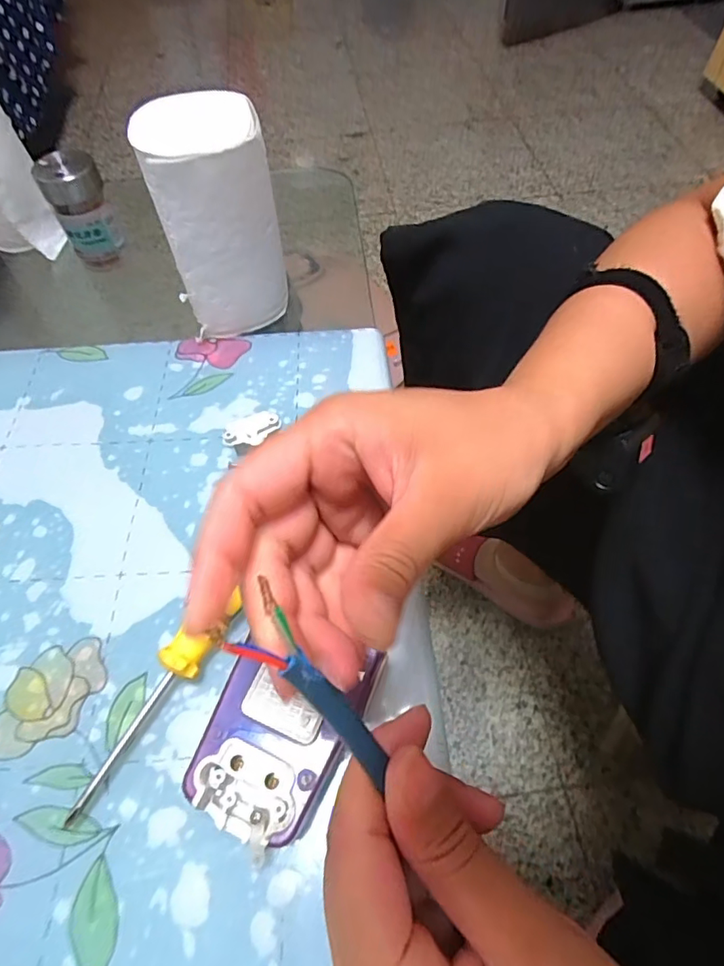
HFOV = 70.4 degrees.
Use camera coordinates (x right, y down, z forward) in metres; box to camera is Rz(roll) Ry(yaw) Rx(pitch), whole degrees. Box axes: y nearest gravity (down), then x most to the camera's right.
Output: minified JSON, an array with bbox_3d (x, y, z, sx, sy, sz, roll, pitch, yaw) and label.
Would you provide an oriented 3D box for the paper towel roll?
[{"bbox_3d":[-0.096,-0.181,0.360,0.072,0.136,0.072,-1,58,2],"label":"paper towel roll"}]

